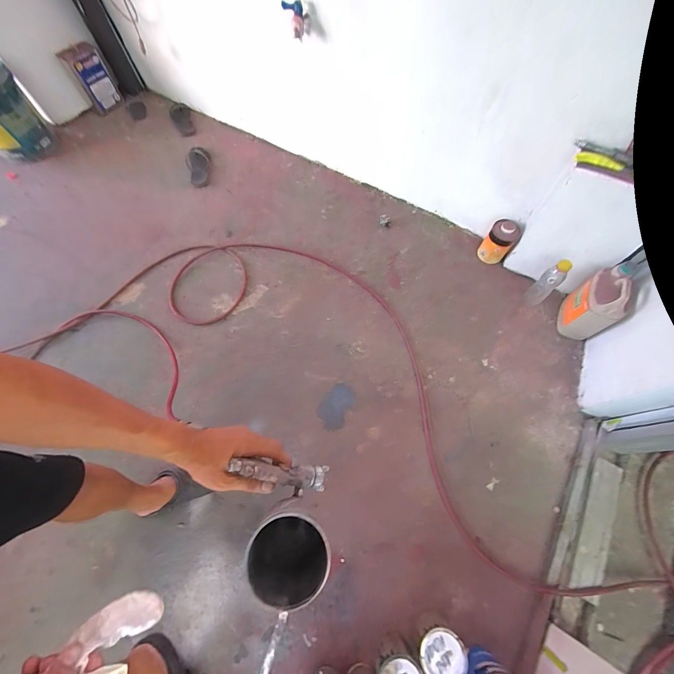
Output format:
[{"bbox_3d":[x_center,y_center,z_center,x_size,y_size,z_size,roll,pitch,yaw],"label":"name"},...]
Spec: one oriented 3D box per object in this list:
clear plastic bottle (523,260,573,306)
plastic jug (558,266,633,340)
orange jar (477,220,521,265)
[{"bbox_3d":[0.754,-0.188,1.097,0.057,0.215,0.064,-40,69,-15],"label":"clear plastic bottle"},{"bbox_3d":[0.880,-0.111,1.038,0.113,0.252,0.163,26,68,14],"label":"plastic jug"},{"bbox_3d":[0.645,-0.380,1.203,0.097,0.160,0.101,-1,65,2],"label":"orange jar"}]

